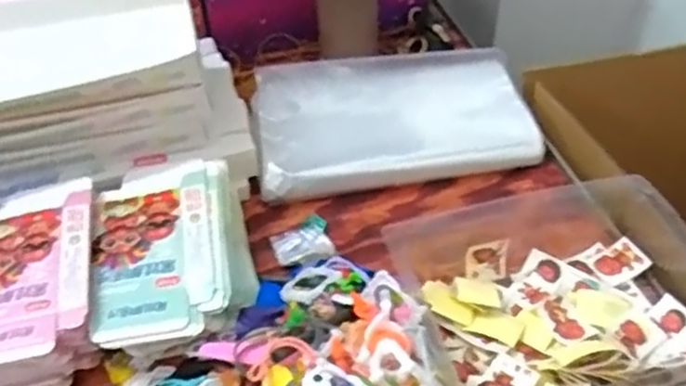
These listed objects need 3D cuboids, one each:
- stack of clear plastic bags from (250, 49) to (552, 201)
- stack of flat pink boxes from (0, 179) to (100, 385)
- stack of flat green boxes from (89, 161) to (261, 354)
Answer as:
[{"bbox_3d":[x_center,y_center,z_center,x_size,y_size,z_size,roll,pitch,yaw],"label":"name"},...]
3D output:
[{"bbox_3d":[0.044,-0.074,0.670,0.251,0.028,0.150,-8,58,-9],"label":"stack of clear plastic bags"},{"bbox_3d":[-0.220,0.069,0.514,0.096,0.067,0.137,-12,45,-5],"label":"stack of flat pink boxes"},{"bbox_3d":[-0.122,0.048,0.537,0.105,0.059,0.152,-9,45,-2],"label":"stack of flat green boxes"}]

